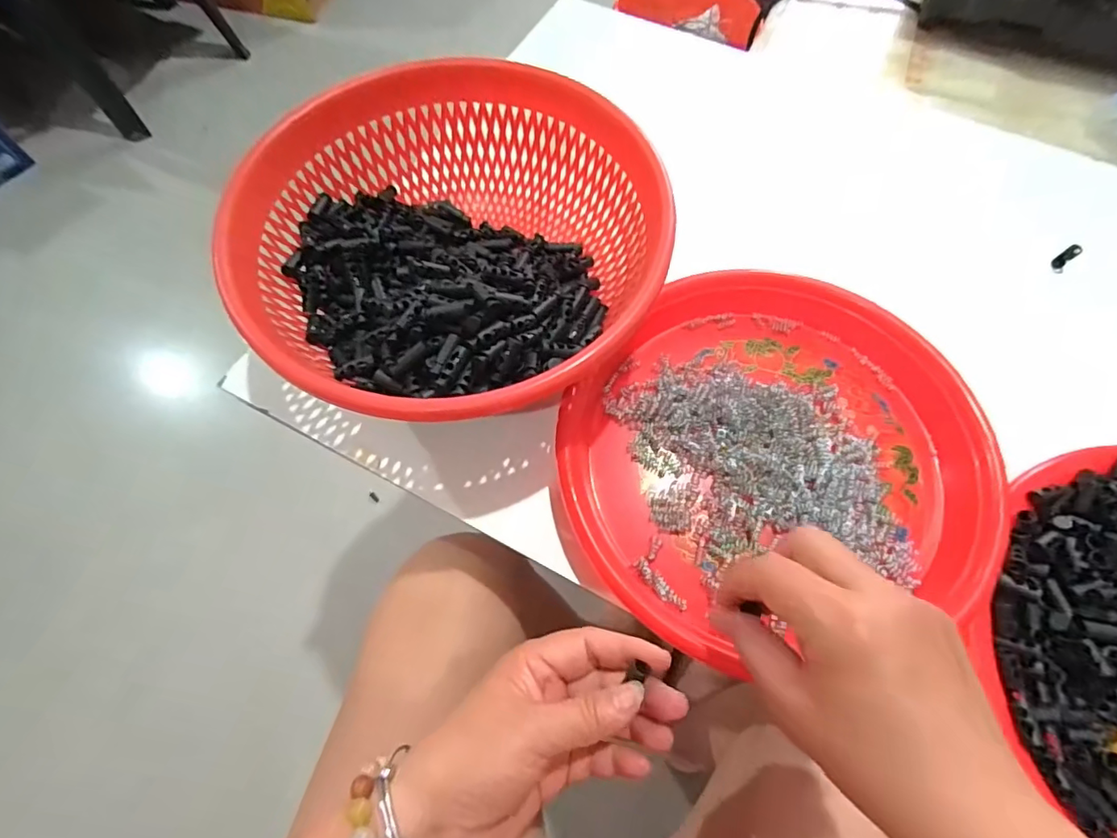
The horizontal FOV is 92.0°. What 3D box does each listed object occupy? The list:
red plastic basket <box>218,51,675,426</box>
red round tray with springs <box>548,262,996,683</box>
[{"bbox_3d":[-0.063,-0.111,0.351,0.249,0.090,0.228,0,66,0],"label":"red plastic basket"},{"bbox_3d":[0.124,0.010,0.337,0.243,0.029,0.228,0,66,0],"label":"red round tray with springs"}]

